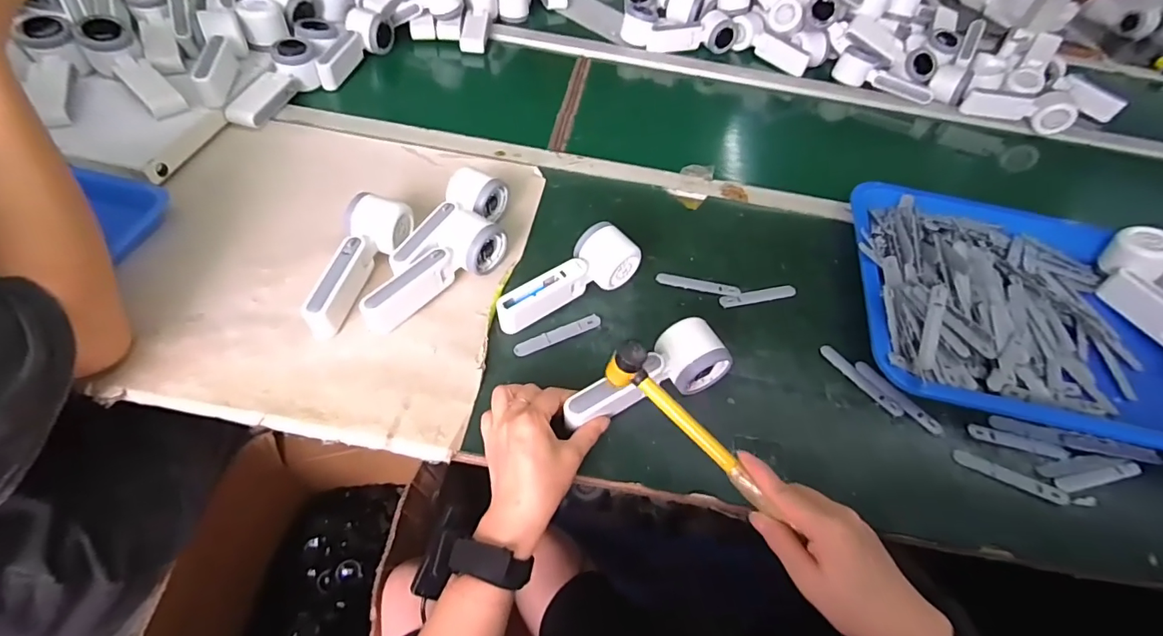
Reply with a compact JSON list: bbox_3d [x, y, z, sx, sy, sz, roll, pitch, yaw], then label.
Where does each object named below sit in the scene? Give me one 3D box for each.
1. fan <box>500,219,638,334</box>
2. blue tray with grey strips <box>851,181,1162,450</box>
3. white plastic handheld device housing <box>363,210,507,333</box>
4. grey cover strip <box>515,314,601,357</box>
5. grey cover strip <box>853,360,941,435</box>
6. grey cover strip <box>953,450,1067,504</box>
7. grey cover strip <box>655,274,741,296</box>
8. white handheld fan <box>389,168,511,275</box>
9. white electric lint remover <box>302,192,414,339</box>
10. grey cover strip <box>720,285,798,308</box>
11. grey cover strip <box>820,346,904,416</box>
[{"bbox_3d":[-0.016,-0.044,0.539,0.168,0.053,0.065,-23,59,-21],"label":"fan"},{"bbox_3d":[0.564,-0.007,0.564,0.500,0.045,0.338,13,53,5],"label":"blue tray with grey strips"},{"bbox_3d":[-0.156,-0.050,0.528,0.060,0.049,0.168,33,57,18],"label":"white plastic handheld device housing"},{"bbox_3d":[-0.023,0.017,0.521,0.096,0.005,0.018,-21,58,-19],"label":"grey cover strip"},{"bbox_3d":[0.320,0.079,0.509,0.016,0.008,0.096,-33,62,-25],"label":"grey cover strip"},{"bbox_3d":[0.398,0.148,0.469,0.097,0.004,0.017,21,55,11],"label":"grey cover strip"},{"bbox_3d":[0.134,-0.038,0.578,0.094,0.004,0.014,10,53,3],"label":"grey cover strip"},{"bbox_3d":[-0.150,-0.104,0.567,0.054,0.052,0.165,27,56,14],"label":"white handheld fan"},{"bbox_3d":[-0.225,-0.057,0.520,0.055,0.054,0.165,9,53,1],"label":"white electric lint remover"},{"bbox_3d":[0.204,-0.027,0.578,0.095,0.004,0.017,-11,55,-13],"label":"grey cover strip"},{"bbox_3d":[0.289,0.064,0.523,0.015,0.007,0.095,-32,62,-25],"label":"grey cover strip"}]

